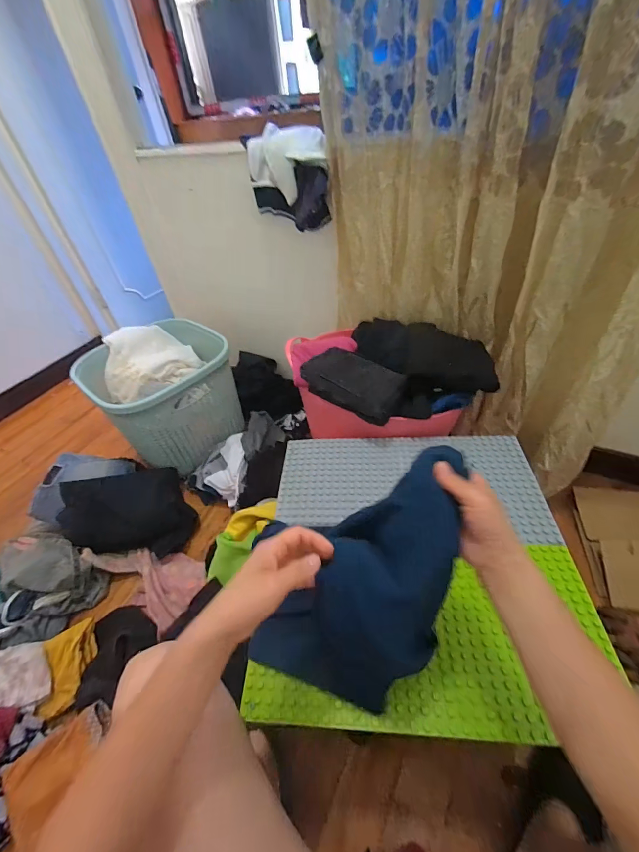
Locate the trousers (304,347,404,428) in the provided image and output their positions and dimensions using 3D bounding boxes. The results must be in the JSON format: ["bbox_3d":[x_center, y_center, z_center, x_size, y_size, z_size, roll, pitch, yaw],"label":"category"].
[{"bbox_3d":[0.076,-0.098,0.787,0.218,0.076,0.127,30,56,32],"label":"trousers"}]

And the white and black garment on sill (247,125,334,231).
[{"bbox_3d":[-0.076,-0.603,0.849,0.229,0.199,0.053,23,40,18],"label":"white and black garment on sill"}]

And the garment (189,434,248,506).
[{"bbox_3d":[-0.317,0.153,1.078,0.203,0.115,0.220,-15,45,-7],"label":"garment"}]

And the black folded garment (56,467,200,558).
[{"bbox_3d":[-0.540,0.260,1.002,0.318,0.070,0.249,-9,72,-27],"label":"black folded garment"}]

